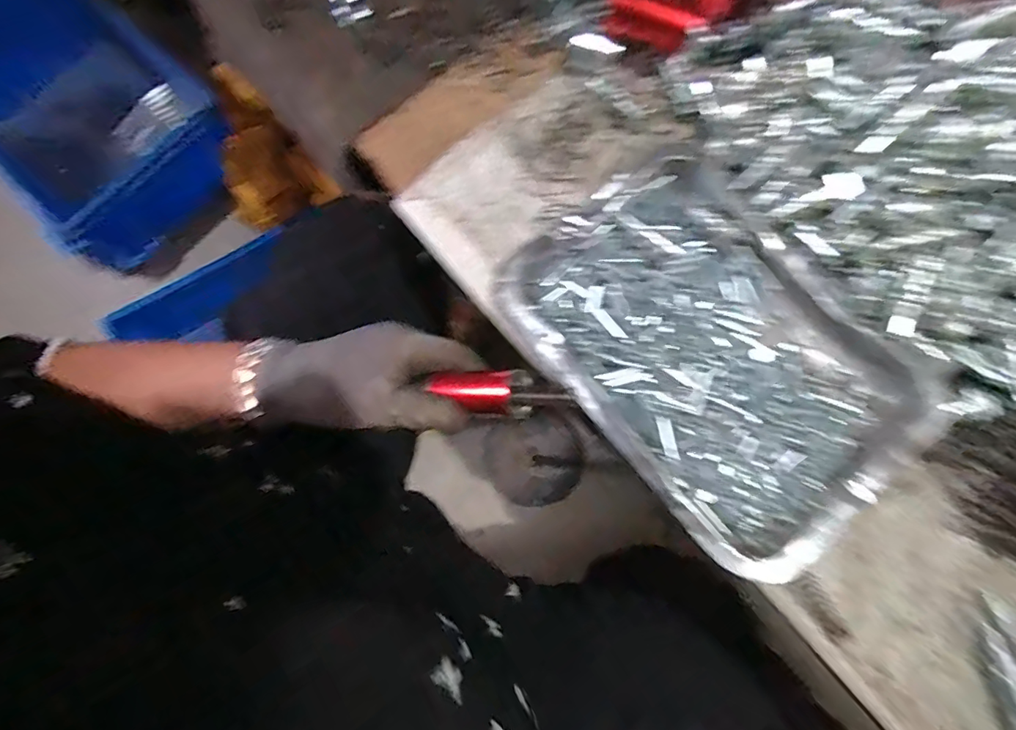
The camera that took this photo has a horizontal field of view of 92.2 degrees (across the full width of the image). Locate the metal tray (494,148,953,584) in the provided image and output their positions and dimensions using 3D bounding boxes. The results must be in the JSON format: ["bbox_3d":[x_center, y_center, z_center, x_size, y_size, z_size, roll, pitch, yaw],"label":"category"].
[{"bbox_3d":[0.131,-0.012,0.318,0.178,0.026,0.250,-38,82,-7],"label":"metal tray"}]

